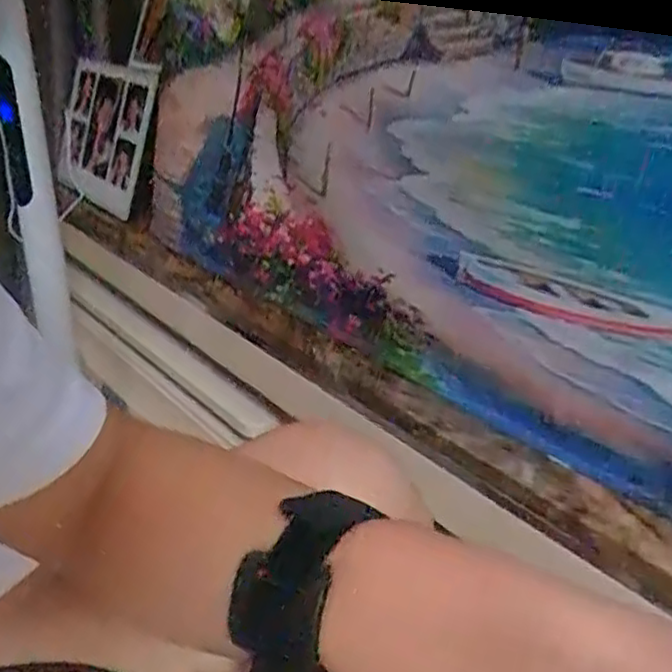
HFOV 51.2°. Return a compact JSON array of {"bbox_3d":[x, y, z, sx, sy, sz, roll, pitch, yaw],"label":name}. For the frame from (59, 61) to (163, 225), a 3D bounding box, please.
[{"bbox_3d":[-0.302,-0.260,0.903,0.010,0.178,0.231,6,14,-45],"label":"frame"}]

